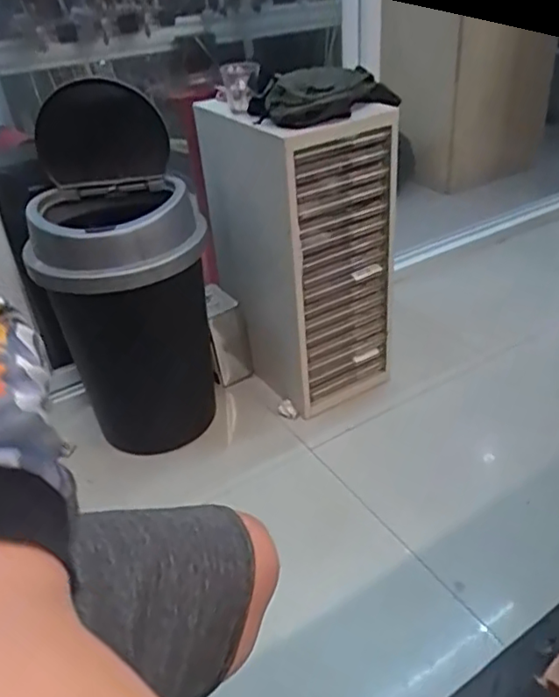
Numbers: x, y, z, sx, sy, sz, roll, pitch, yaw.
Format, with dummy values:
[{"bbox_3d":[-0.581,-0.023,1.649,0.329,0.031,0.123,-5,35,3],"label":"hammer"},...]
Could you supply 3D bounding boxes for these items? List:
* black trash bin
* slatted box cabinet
[{"bbox_3d":[-0.325,-0.092,1.341,0.327,0.835,0.294,-11,34,-10],"label":"black trash bin"},{"bbox_3d":[0.061,-0.210,1.490,0.303,0.716,0.363,-24,38,-27],"label":"slatted box cabinet"}]

